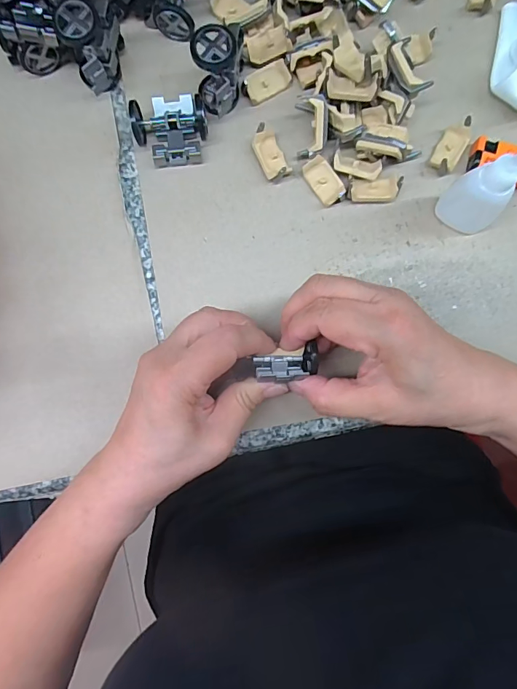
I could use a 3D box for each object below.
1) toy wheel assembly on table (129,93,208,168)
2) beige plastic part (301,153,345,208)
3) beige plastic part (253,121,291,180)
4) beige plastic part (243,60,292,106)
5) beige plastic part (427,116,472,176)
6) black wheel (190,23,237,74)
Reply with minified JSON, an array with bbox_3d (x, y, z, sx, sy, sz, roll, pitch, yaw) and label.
[{"bbox_3d":[-0.059,-0.147,0.288,0.046,0.024,0.046,-8,86,0],"label":"toy wheel assembly on table"},{"bbox_3d":[0.044,-0.110,0.289,0.019,0.008,0.032,-37,90,20],"label":"beige plastic part"},{"bbox_3d":[0.008,-0.129,0.290,0.019,0.015,0.036,-25,86,-1],"label":"beige plastic part"},{"bbox_3d":[0.005,-0.181,0.295,0.034,0.009,0.017,-31,86,-2],"label":"beige plastic part"},{"bbox_3d":[0.130,-0.134,0.289,0.017,0.016,0.034,29,87,2],"label":"beige plastic part"},{"bbox_3d":[-0.027,-0.178,0.259,0.027,0.011,0.025,0,86,1],"label":"black wheel"}]

